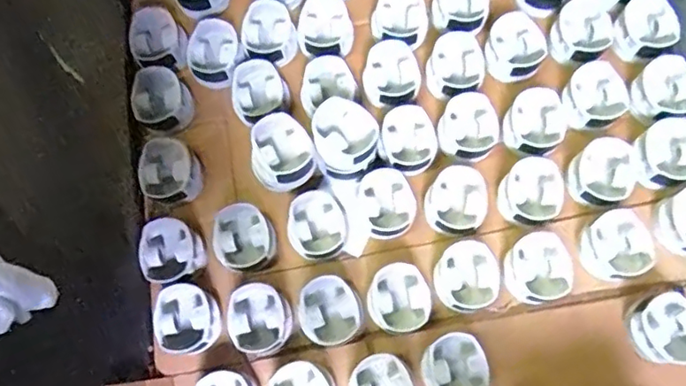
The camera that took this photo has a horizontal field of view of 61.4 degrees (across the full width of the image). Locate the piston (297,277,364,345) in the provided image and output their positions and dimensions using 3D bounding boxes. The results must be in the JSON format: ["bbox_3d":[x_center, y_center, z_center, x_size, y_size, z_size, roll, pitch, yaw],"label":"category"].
[{"bbox_3d":[-0.016,0.140,0.675,0.076,0.038,0.078,-32,75,-7],"label":"piston"}]

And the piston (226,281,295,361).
[{"bbox_3d":[-0.099,0.148,0.680,0.074,0.044,0.081,-26,75,-6],"label":"piston"}]

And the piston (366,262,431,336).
[{"bbox_3d":[0.065,0.125,0.679,0.073,0.039,0.076,-24,74,-5],"label":"piston"}]

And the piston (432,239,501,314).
[{"bbox_3d":[0.145,0.101,0.682,0.078,0.042,0.078,-32,75,-7],"label":"piston"}]

